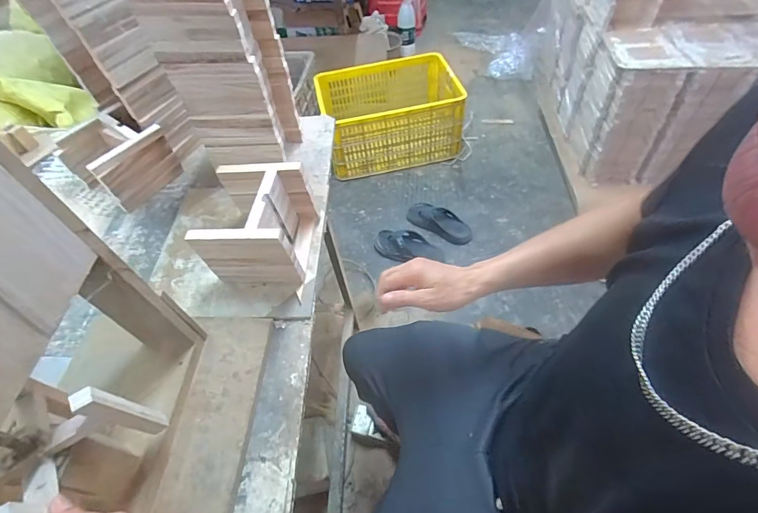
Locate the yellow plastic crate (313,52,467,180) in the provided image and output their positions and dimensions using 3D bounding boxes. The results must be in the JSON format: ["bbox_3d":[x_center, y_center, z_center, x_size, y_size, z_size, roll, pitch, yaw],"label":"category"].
[{"bbox_3d":[0.041,-0.640,1.796,0.576,0.342,0.440,-11,52,-3],"label":"yellow plastic crate"}]

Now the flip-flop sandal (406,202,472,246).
[{"bbox_3d":[0.248,-0.142,1.556,0.258,0.046,0.111,26,59,23],"label":"flip-flop sandal"}]

